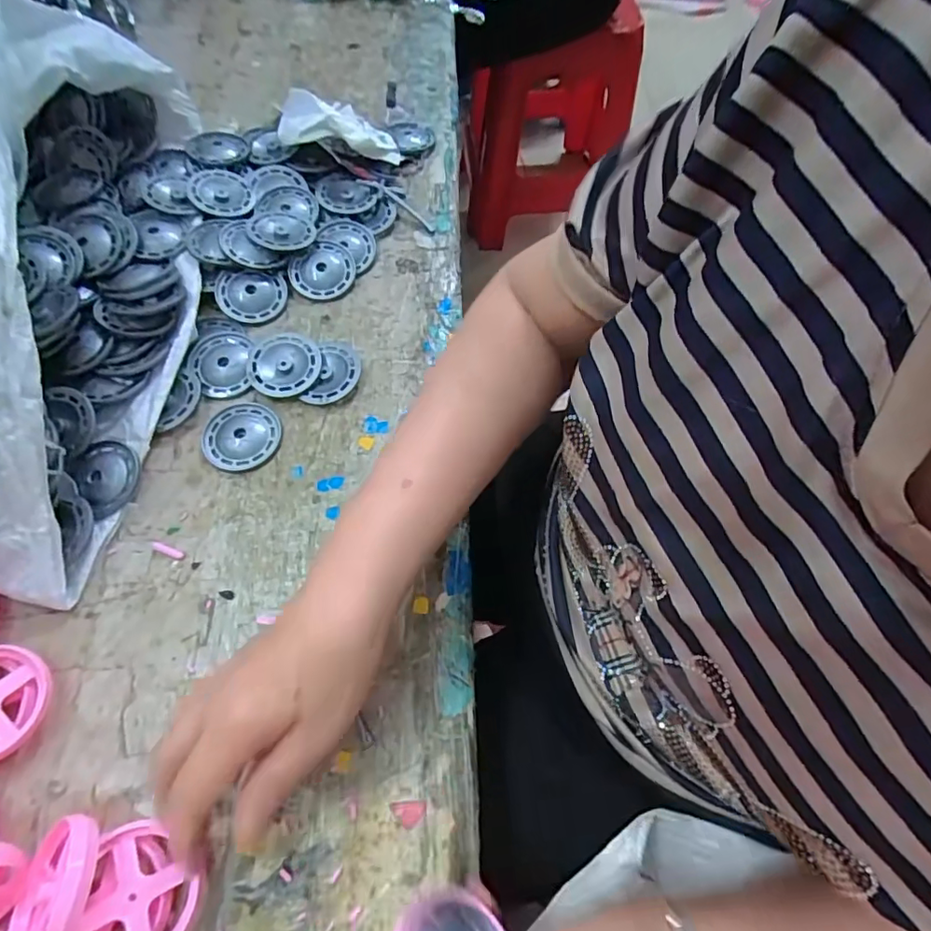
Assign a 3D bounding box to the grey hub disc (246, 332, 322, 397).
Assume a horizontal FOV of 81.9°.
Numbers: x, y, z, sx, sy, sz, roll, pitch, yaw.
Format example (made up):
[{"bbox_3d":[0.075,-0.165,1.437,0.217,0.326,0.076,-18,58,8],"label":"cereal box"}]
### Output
[{"bbox_3d":[-0.144,-0.080,0.427,0.055,0.014,0.052,1,64,-2],"label":"grey hub disc"}]

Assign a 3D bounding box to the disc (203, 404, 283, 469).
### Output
[{"bbox_3d":[-0.169,-0.023,0.404,0.054,0.004,0.055,1,64,-2],"label":"disc"}]

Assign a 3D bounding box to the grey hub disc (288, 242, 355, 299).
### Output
[{"bbox_3d":[-0.125,-0.172,0.474,0.057,0.007,0.049,-40,87,-13],"label":"grey hub disc"}]

